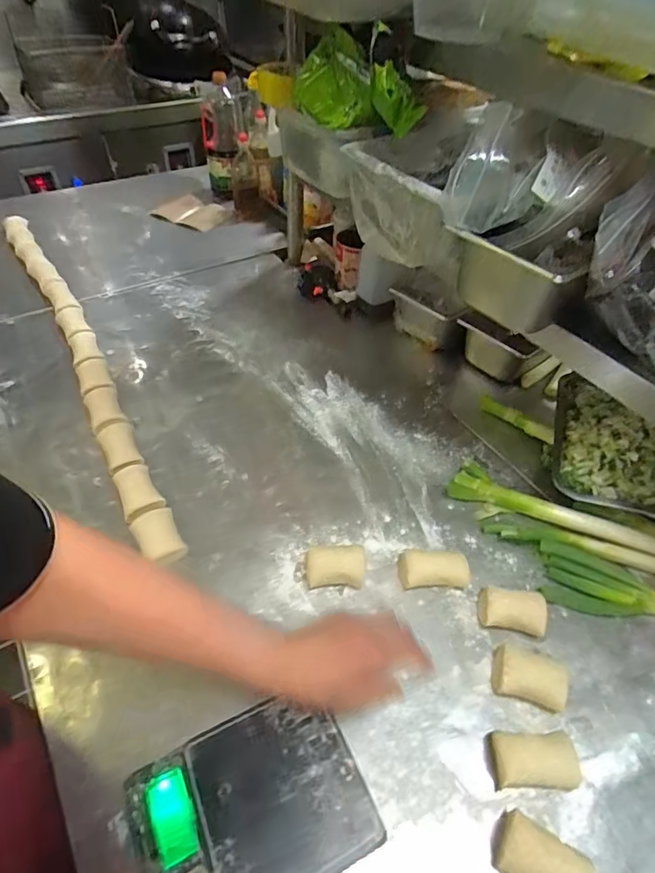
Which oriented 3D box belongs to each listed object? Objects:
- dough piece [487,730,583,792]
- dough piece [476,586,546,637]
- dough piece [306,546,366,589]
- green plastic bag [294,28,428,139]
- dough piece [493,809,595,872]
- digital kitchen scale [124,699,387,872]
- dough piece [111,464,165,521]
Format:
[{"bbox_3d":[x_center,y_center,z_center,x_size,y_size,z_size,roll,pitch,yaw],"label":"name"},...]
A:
[{"bbox_3d":[0.206,0.324,0.492,0.081,0.025,0.046,2,49,-2],"label":"dough piece"},{"bbox_3d":[0.225,0.210,0.596,0.075,0.033,0.051,9,49,4],"label":"dough piece"},{"bbox_3d":[0.012,0.167,0.627,0.077,0.031,0.045,1,49,-3],"label":"dough piece"},{"bbox_3d":[0.044,-0.523,0.731,0.079,0.109,0.224,-25,54,-24],"label":"green plastic bag"},{"bbox_3d":[0.190,0.386,0.441,0.079,0.031,0.050,25,52,17],"label":"dough piece"},{"bbox_3d":[-0.072,0.345,0.456,0.204,0.040,0.156,-19,53,-19],"label":"digital kitchen scale"},{"bbox_3d":[-0.266,0.080,0.688,0.050,0.030,0.078,-24,55,-22],"label":"dough piece"}]

